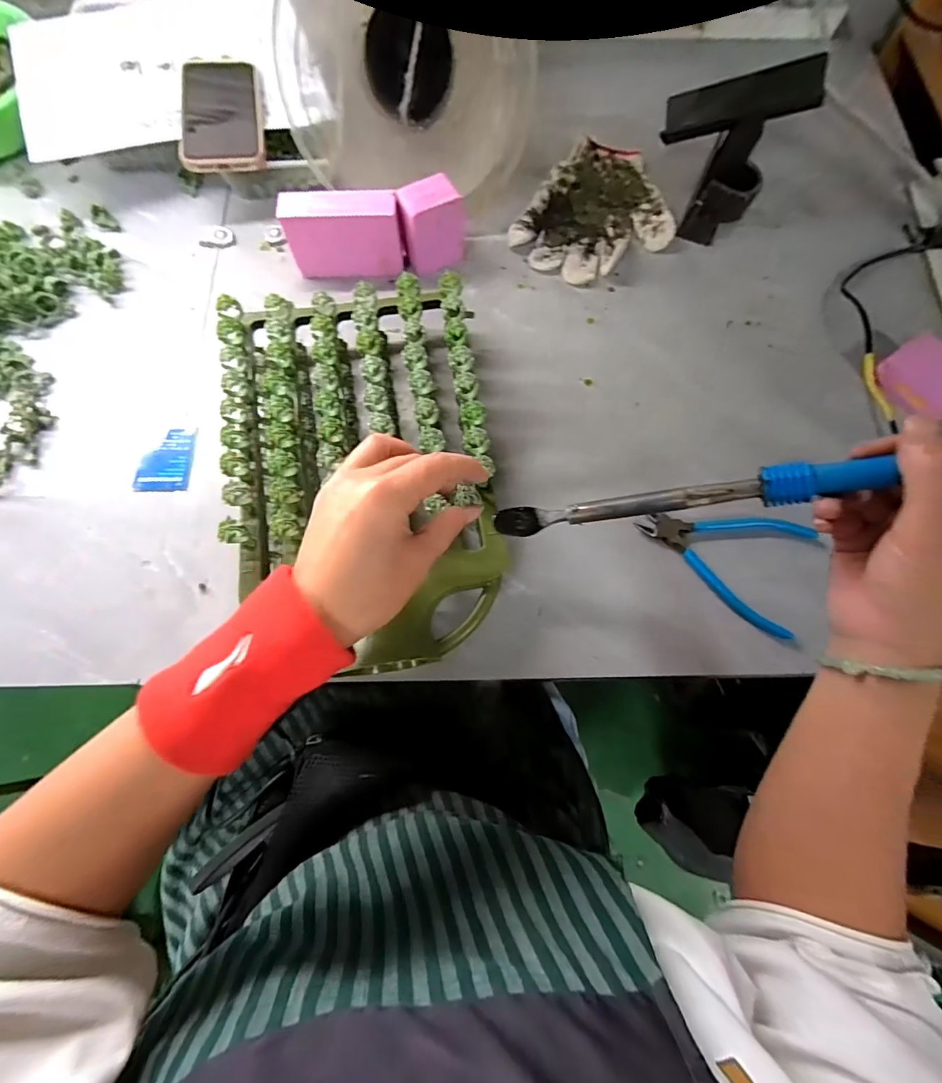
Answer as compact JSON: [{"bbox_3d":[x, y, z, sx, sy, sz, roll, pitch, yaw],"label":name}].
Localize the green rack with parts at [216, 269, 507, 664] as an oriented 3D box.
[{"bbox_3d":[-0.086,-0.061,0.382,0.200,0.076,0.319,-9,74,-4],"label":"green rack with parts"}]

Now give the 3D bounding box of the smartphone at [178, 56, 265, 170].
[{"bbox_3d":[-0.256,-0.441,0.473,0.077,0.013,0.152,-9,74,-4],"label":"smartphone"}]

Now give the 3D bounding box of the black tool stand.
[{"bbox_3d":[0.249,-0.398,0.468,0.120,0.119,0.094,25,75,6],"label":"black tool stand"}]

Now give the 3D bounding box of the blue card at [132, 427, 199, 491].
[{"bbox_3d":[-0.278,-0.075,0.423,0.046,0.004,0.062,2,74,0],"label":"blue card"}]

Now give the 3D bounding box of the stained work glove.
[{"bbox_3d":[0.147,-0.360,0.508,0.146,0.018,0.190,30,76,7],"label":"stained work glove"}]

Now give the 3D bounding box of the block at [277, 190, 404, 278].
[{"bbox_3d":[-0.124,-0.300,0.458,0.108,0.069,0.036,-6,74,-3],"label":"block"}]

